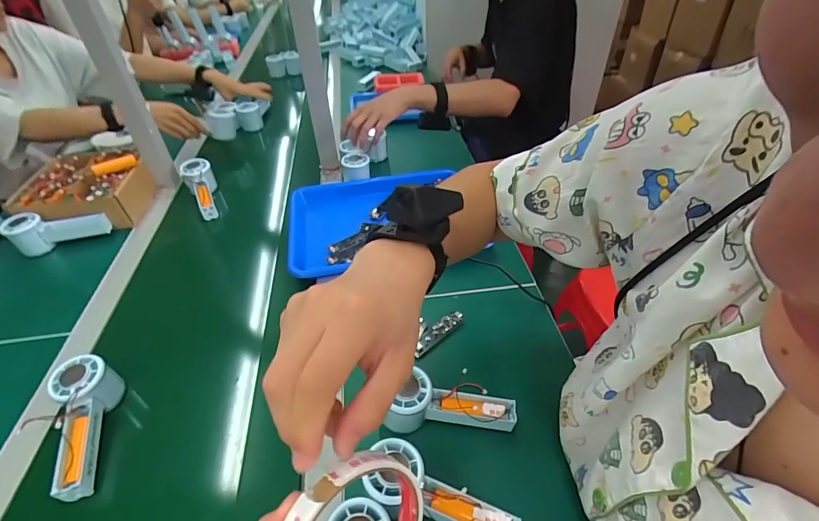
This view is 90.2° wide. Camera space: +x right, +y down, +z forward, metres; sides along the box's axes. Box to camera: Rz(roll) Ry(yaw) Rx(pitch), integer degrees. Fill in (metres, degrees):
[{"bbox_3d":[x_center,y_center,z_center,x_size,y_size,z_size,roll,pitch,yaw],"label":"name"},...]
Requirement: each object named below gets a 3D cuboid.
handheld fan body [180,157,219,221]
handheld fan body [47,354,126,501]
[{"bbox_3d":[-0.412,-0.139,0.812,0.057,0.045,0.149,-17,66,-19],"label":"handheld fan body"},{"bbox_3d":[-0.365,0.182,0.461,0.057,0.058,0.149,-18,49,-20],"label":"handheld fan body"}]

